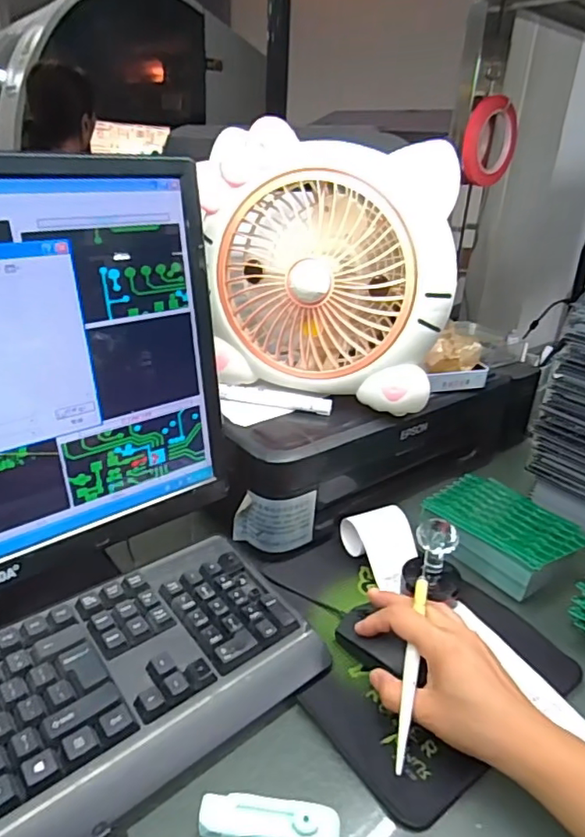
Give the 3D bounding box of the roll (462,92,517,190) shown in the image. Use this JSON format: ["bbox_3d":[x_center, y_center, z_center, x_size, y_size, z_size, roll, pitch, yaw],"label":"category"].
[{"bbox_3d":[0.285,-0.396,0.798,0.101,0.114,0.014,-13,32,-28],"label":"roll"}]

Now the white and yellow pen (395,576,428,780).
[{"bbox_3d":[0.086,0.177,0.399,0.010,0.005,0.139,10,47,12],"label":"white and yellow pen"}]

